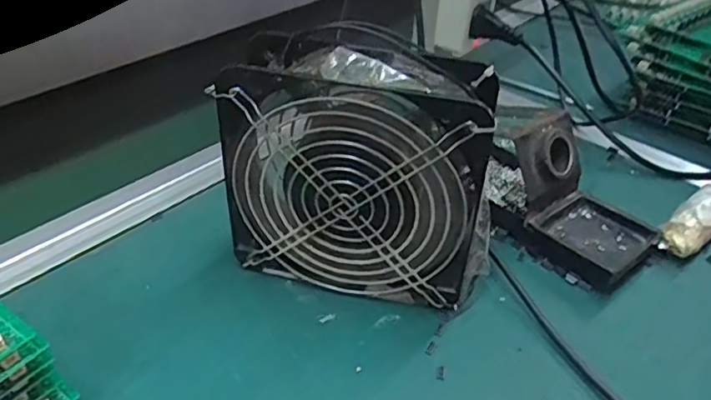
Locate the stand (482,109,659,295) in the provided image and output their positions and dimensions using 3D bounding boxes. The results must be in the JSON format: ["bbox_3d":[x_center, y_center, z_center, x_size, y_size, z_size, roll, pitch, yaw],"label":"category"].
[{"bbox_3d":[0.151,-0.010,0.430,0.079,0.072,0.137,-21,44,-28],"label":"stand"}]

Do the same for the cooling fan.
[{"bbox_3d":[0.003,-0.016,0.362,0.152,0.152,0.059,12,39,10],"label":"cooling fan"}]

